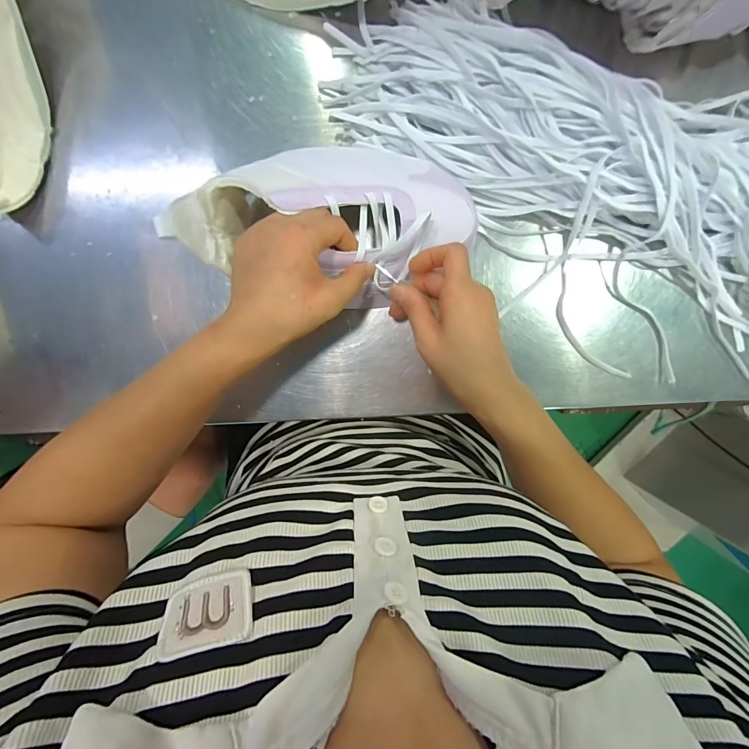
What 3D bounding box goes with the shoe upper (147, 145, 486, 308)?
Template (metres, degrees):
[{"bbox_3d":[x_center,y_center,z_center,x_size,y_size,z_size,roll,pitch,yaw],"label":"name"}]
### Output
[{"bbox_3d":[-0.035,-0.129,0.334,0.246,0.076,0.130,-1,98,-7],"label":"shoe upper"}]

